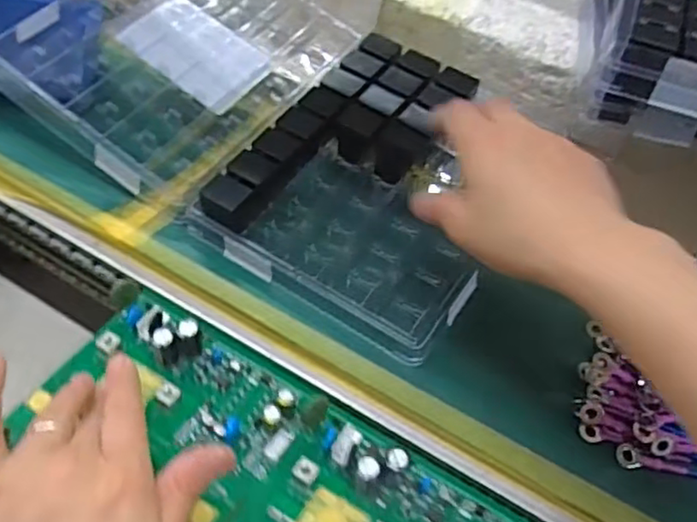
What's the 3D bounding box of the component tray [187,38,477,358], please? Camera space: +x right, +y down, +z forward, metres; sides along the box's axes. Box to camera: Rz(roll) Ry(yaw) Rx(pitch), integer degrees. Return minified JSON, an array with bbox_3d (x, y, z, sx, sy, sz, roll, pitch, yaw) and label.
[{"bbox_3d":[0.026,-0.056,0.417,0.165,0.033,0.203,29,60,17],"label":"component tray"}]

